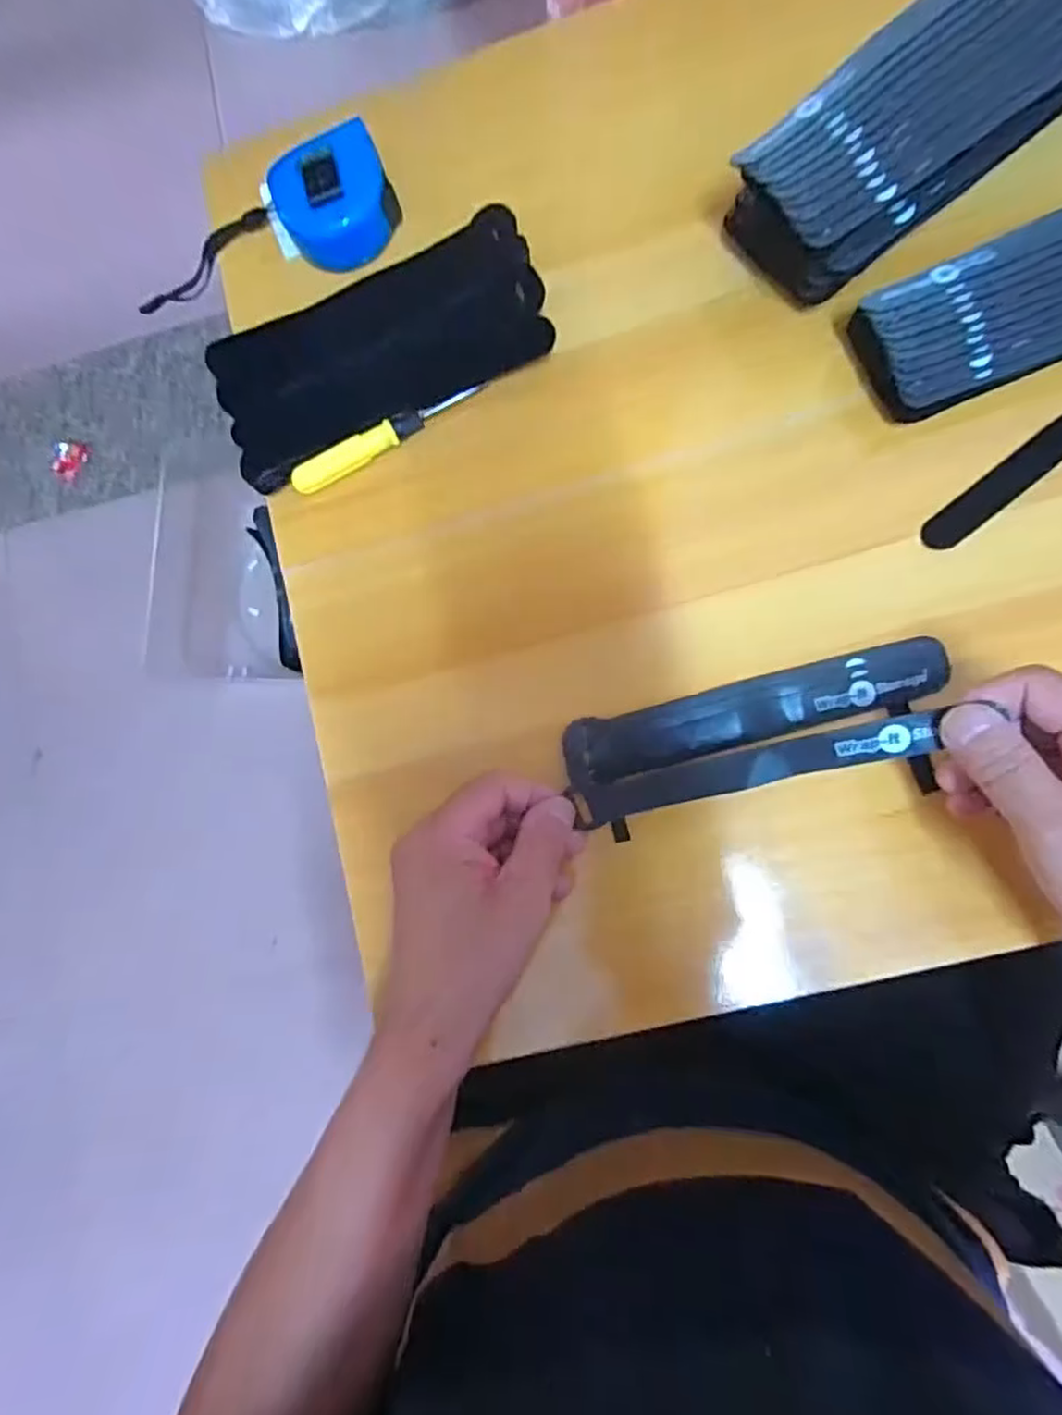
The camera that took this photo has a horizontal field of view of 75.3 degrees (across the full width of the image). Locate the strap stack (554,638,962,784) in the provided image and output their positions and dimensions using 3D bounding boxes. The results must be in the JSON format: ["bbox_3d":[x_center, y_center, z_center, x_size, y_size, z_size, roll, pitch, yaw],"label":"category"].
[{"bbox_3d":[0.116,0.002,0.365,0.198,0.017,0.036,-14,82,6],"label":"strap stack"}]

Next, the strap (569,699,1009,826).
[{"bbox_3d":[0.101,0.031,0.335,0.166,0.028,0.020,-17,81,23],"label":"strap"}]

